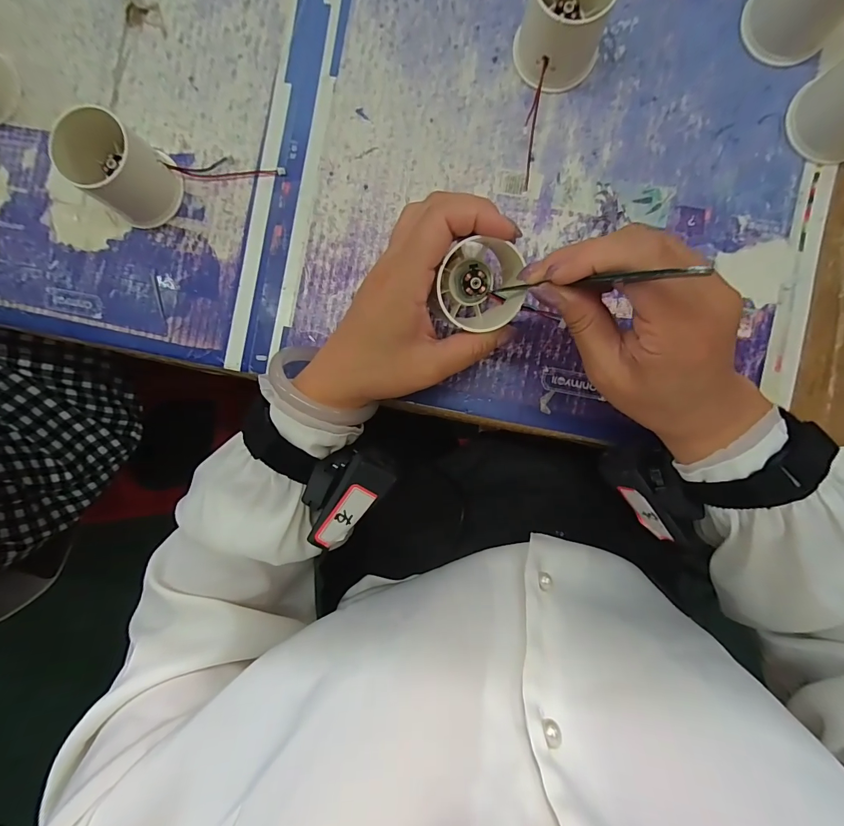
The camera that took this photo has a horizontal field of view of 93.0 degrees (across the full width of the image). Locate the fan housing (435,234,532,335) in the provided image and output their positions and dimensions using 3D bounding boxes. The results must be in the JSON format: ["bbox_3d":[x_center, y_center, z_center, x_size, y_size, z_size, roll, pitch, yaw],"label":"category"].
[{"bbox_3d":[0.033,-0.075,0.236,0.050,0.039,0.050,-2,115,-5],"label":"fan housing"}]

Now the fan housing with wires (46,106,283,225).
[{"bbox_3d":[-0.170,-0.158,0.269,0.113,0.051,0.061,15,92,3],"label":"fan housing with wires"}]

